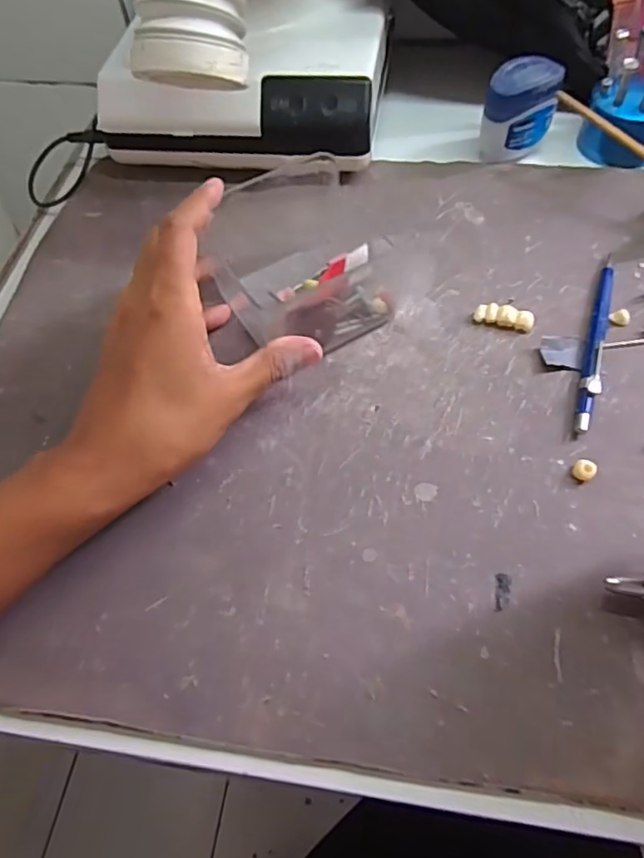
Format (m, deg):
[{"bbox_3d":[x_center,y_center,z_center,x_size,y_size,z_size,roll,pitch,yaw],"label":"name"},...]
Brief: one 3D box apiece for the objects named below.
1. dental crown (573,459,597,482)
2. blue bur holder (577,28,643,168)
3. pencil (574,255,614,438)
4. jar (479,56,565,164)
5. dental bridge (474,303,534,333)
[{"bbox_3d":[0.130,0.021,0.292,0.010,0.006,0.009,33,66,21],"label":"dental crown"},{"bbox_3d":[0.219,-0.229,0.406,0.058,0.066,0.059,22,63,16],"label":"blue bur holder"},{"bbox_3d":[0.157,-0.054,0.334,0.010,0.012,0.132,16,61,13],"label":"pencil"},{"bbox_3d":[0.138,-0.221,0.414,0.046,0.054,0.047,17,62,14],"label":"jar"},{"bbox_3d":[0.107,-0.067,0.347,0.033,0.008,0.010,14,61,12],"label":"dental bridge"}]

